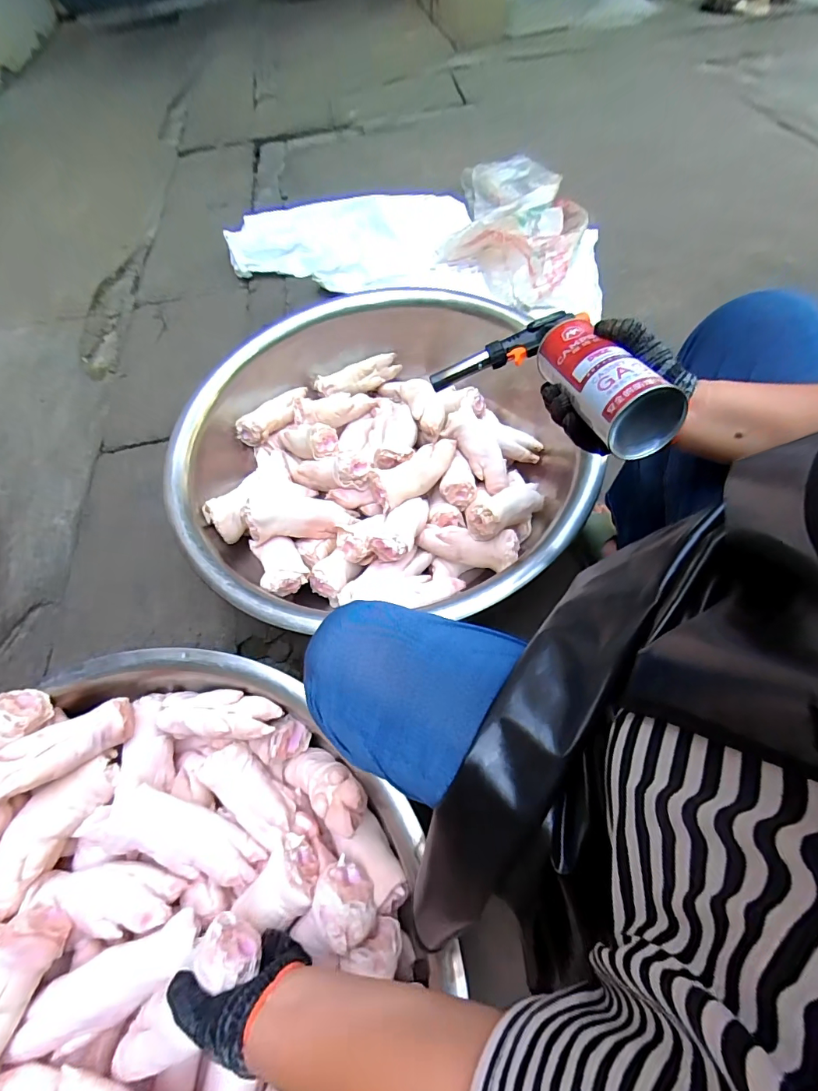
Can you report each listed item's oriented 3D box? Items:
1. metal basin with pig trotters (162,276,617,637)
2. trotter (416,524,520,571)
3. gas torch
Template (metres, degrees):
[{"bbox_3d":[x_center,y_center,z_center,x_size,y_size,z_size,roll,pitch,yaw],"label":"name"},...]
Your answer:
[{"bbox_3d":[-0.032,-0.162,0.787,0.713,0.221,0.668,-1,56,2],"label":"metal basin with pig trotters"},{"bbox_3d":[0.096,-0.004,0.708,0.162,0.055,0.065,19,59,14],"label":"trotter"},{"bbox_3d":[0.142,-0.170,0.436,0.132,0.073,0.256,-23,42,-12],"label":"gas torch"}]

